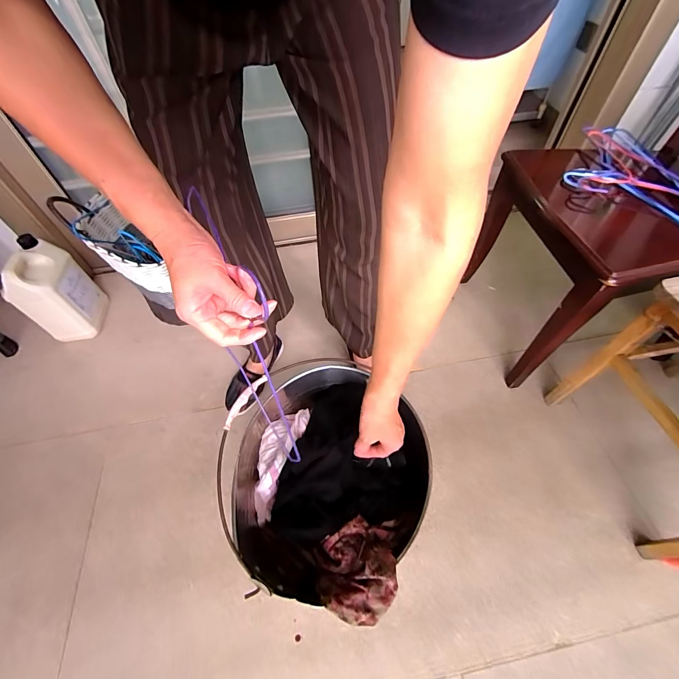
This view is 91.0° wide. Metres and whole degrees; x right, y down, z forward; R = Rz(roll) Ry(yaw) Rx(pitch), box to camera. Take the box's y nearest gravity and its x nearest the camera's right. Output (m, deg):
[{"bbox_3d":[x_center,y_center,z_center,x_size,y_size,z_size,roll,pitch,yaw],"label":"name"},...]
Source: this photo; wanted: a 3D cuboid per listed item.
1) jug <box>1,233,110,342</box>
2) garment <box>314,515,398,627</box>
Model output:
[{"bbox_3d":[-0.812,-0.131,0.979,0.122,0.283,0.189,-8,55,-2],"label":"jug"},{"bbox_3d":[0.020,0.309,0.453,0.105,0.060,0.113,0,56,3],"label":"garment"}]

